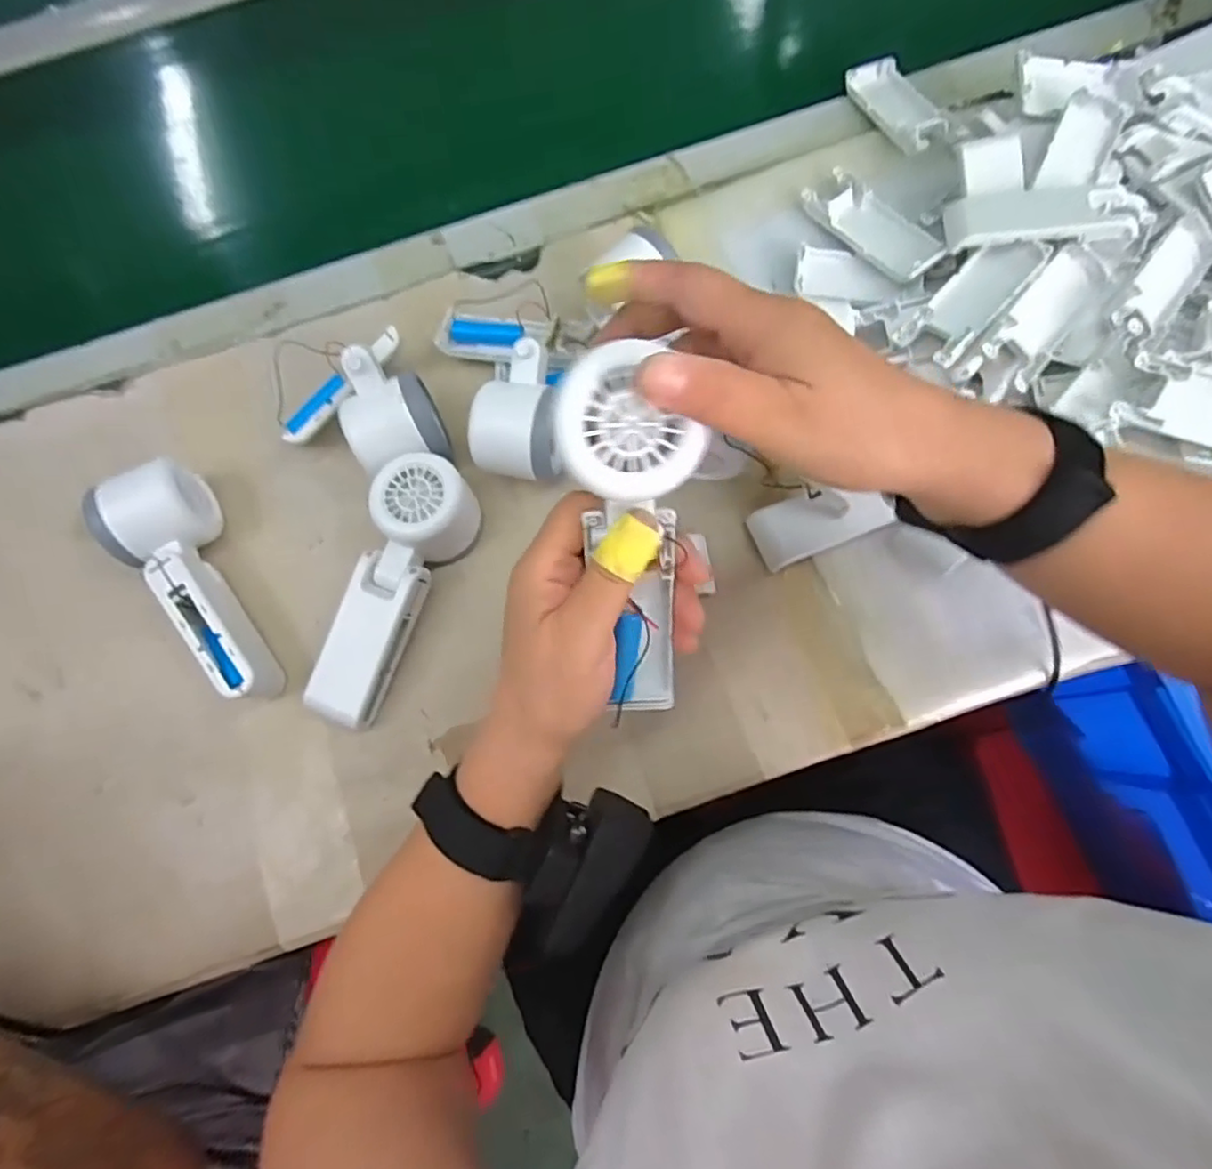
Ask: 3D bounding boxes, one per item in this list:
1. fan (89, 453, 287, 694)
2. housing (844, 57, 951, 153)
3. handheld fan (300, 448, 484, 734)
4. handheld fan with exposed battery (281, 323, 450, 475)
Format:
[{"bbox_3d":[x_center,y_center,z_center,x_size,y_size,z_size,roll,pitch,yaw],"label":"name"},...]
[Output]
[{"bbox_3d":[-0.254,0.002,0.398,0.055,0.055,0.161,-32,78,-4],"label":"fan"},{"bbox_3d":[0.215,-0.353,0.475,0.040,0.015,0.104,-15,64,-5],"label":"housing"},{"bbox_3d":[-0.130,0.005,0.399,0.058,0.046,0.167,18,80,6],"label":"handheld fan"},{"bbox_3d":[-0.158,-0.108,0.418,0.092,0.072,0.095,-30,76,-5],"label":"handheld fan with exposed battery"}]

